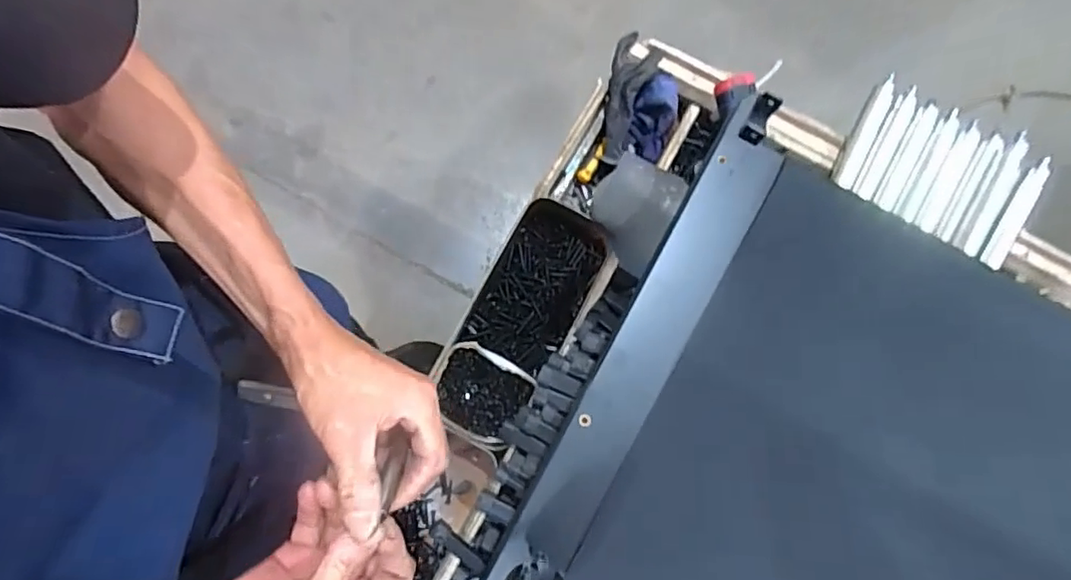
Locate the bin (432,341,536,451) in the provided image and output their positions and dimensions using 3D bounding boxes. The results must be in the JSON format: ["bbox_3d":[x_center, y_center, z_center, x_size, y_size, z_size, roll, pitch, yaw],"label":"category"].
[{"bbox_3d":[-0.072,0.131,0.769,0.119,0.055,0.103,30,81,3],"label":"bin"}]

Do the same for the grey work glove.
[{"bbox_3d":[0.133,-0.278,0.872,0.065,0.044,0.186,14,95,2],"label":"grey work glove"}]

